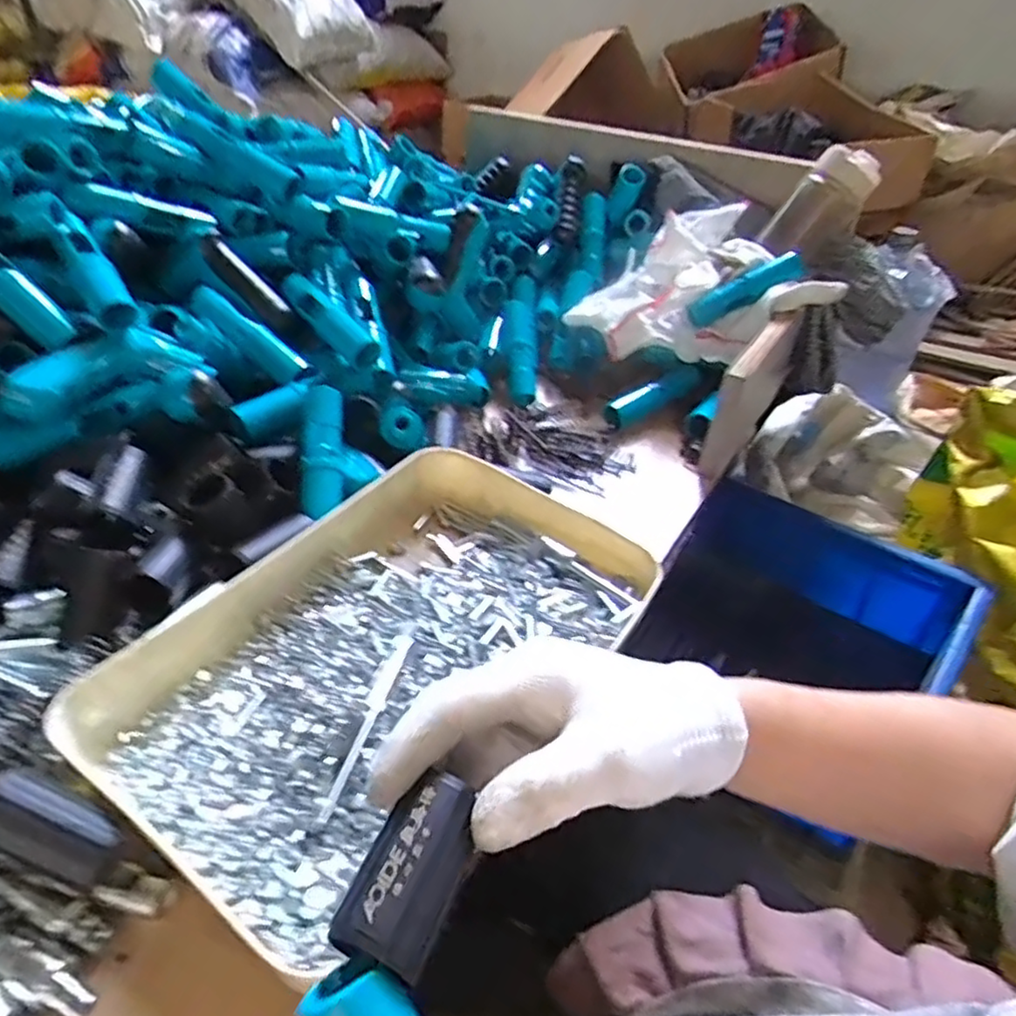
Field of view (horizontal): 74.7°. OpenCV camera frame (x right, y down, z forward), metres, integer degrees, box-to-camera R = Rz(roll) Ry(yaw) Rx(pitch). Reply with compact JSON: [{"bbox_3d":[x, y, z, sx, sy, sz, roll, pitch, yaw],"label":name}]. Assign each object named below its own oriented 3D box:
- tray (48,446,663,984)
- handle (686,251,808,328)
[{"bbox_3d":[-0.070,0.087,0.424,0.230,0.047,0.326,26,44,27],"label":"tray"},{"bbox_3d":[0.242,-0.221,0.676,0.118,0.023,0.027,-26,38,10],"label":"handle"}]

